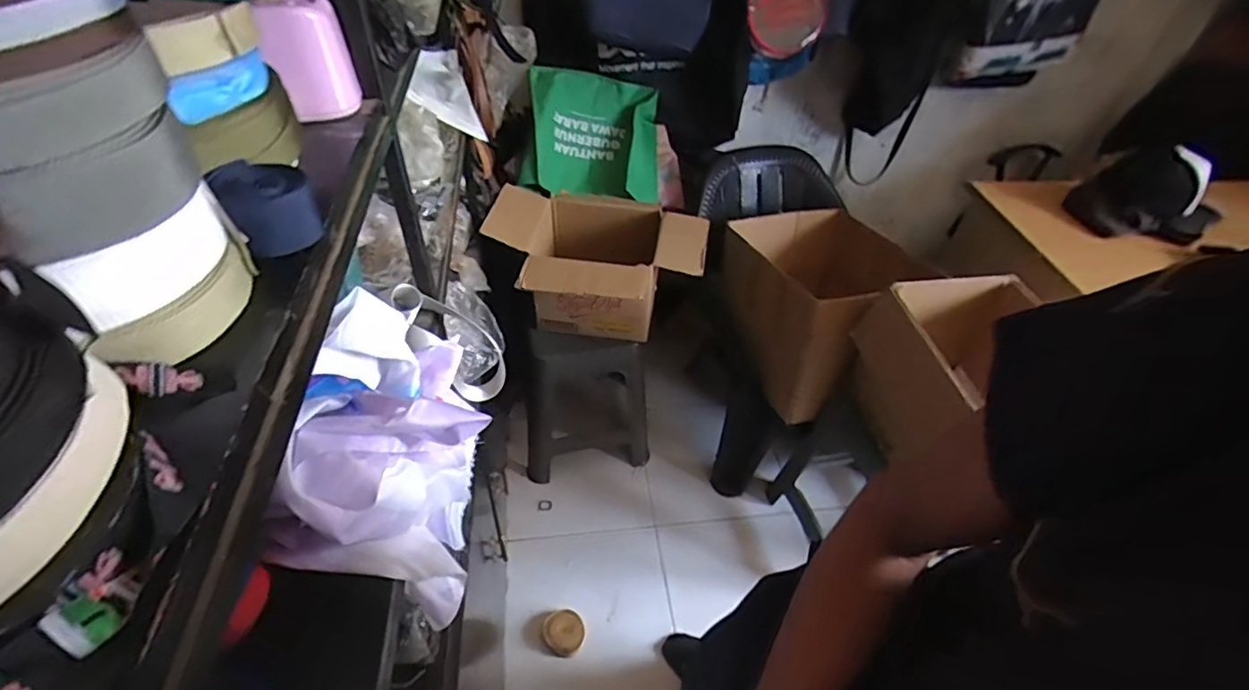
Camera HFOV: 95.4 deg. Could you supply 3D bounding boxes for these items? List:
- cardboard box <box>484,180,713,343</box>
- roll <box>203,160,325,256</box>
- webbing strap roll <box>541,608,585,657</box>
[{"bbox_3d":[-0.083,-0.171,1.352,0.520,0.237,0.390,10,45,6],"label":"cardboard box"},{"bbox_3d":[-0.226,-0.089,0.362,0.052,0.044,0.056,-28,53,-28],"label":"roll"},{"bbox_3d":[-0.141,0.668,1.325,0.095,0.040,0.095,2,45,-2],"label":"webbing strap roll"}]

